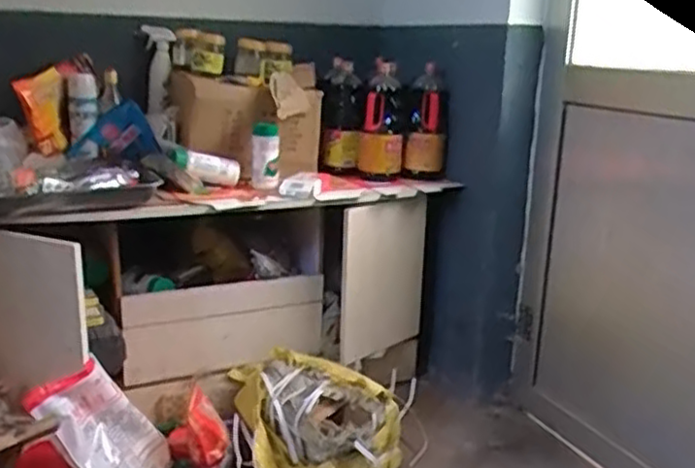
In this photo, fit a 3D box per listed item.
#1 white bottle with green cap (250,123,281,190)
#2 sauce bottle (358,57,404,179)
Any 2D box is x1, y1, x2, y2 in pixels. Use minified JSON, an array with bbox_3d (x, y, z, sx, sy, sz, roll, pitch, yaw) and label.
[{"bbox_3d":[-0.182,-0.171,1.566,0.062,0.139,0.045,0,15,-6],"label":"white bottle with green cap"},{"bbox_3d":[0.084,-0.280,1.721,0.102,0.262,0.116,2,15,2],"label":"sauce bottle"}]

